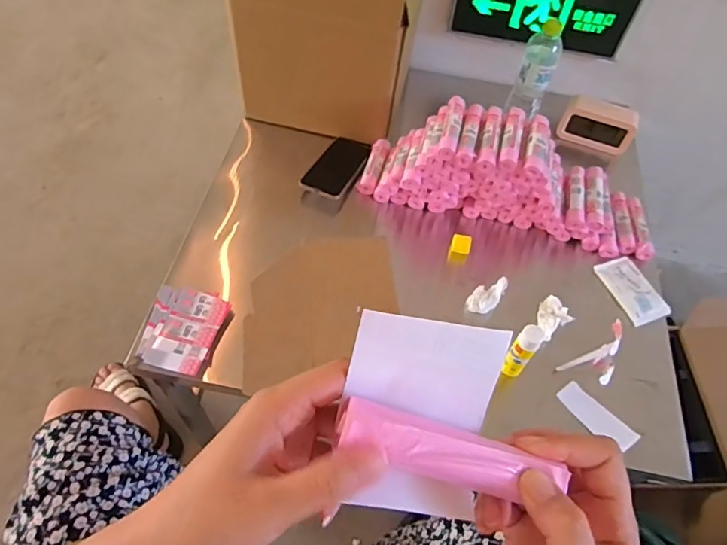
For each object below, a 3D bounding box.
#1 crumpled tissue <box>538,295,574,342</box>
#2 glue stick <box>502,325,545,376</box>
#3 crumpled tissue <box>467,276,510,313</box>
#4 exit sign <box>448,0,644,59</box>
[{"bbox_3d":[0.293,0.069,0.803,0.049,0.026,0.062,41,62,21],"label":"crumpled tissue"},{"bbox_3d":[0.219,0.112,0.717,0.030,0.102,0.031,32,59,16],"label":"glue stick"},{"bbox_3d":[0.199,0.036,0.821,0.071,0.028,0.038,-33,65,-24],"label":"crumpled tissue"},{"bbox_3d":[0.343,-0.506,0.995,0.338,0.152,0.023,10,55,1],"label":"exit sign"}]

